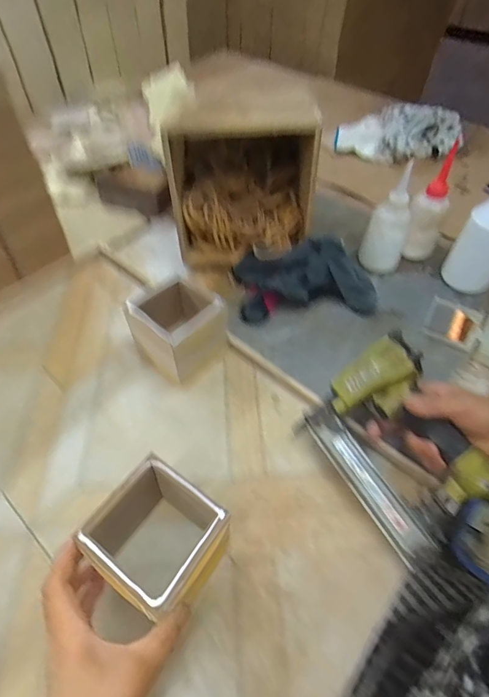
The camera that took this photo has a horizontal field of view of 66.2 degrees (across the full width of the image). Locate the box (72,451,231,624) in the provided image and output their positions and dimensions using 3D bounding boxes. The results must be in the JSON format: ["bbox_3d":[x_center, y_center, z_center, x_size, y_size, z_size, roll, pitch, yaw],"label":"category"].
[{"bbox_3d":[-0.076,0.159,0.328,0.102,0.092,0.085,31,59,20],"label":"box"}]

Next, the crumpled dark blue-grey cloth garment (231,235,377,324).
[{"bbox_3d":[0.091,-0.104,0.551,0.205,0.060,0.109,-4,54,-4],"label":"crumpled dark blue-grey cloth garment"}]

